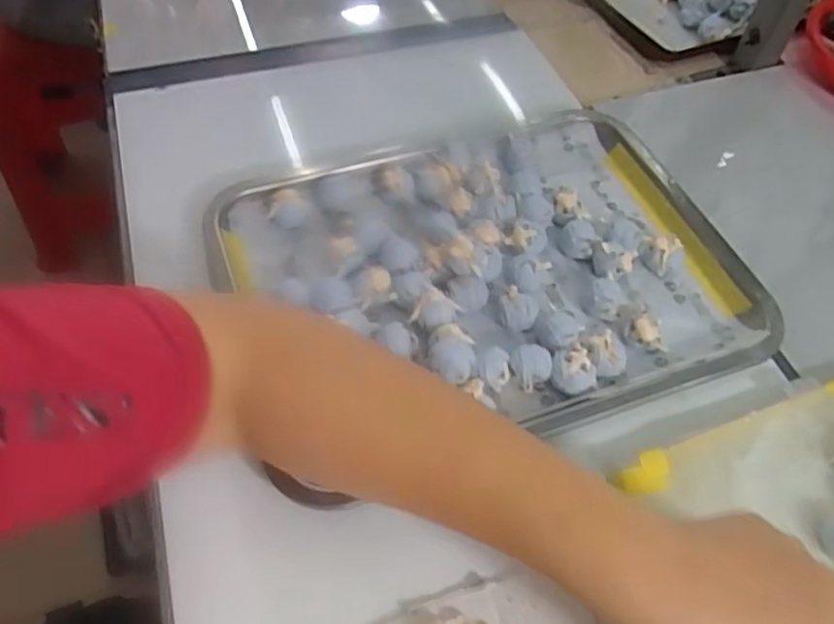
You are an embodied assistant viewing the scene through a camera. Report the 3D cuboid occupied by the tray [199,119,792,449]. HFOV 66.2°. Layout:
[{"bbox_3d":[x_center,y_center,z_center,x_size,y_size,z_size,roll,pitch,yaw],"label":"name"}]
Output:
[{"bbox_3d":[0.052,-0.028,0.455,0.340,0.052,0.258,-18,57,-14],"label":"tray"}]

